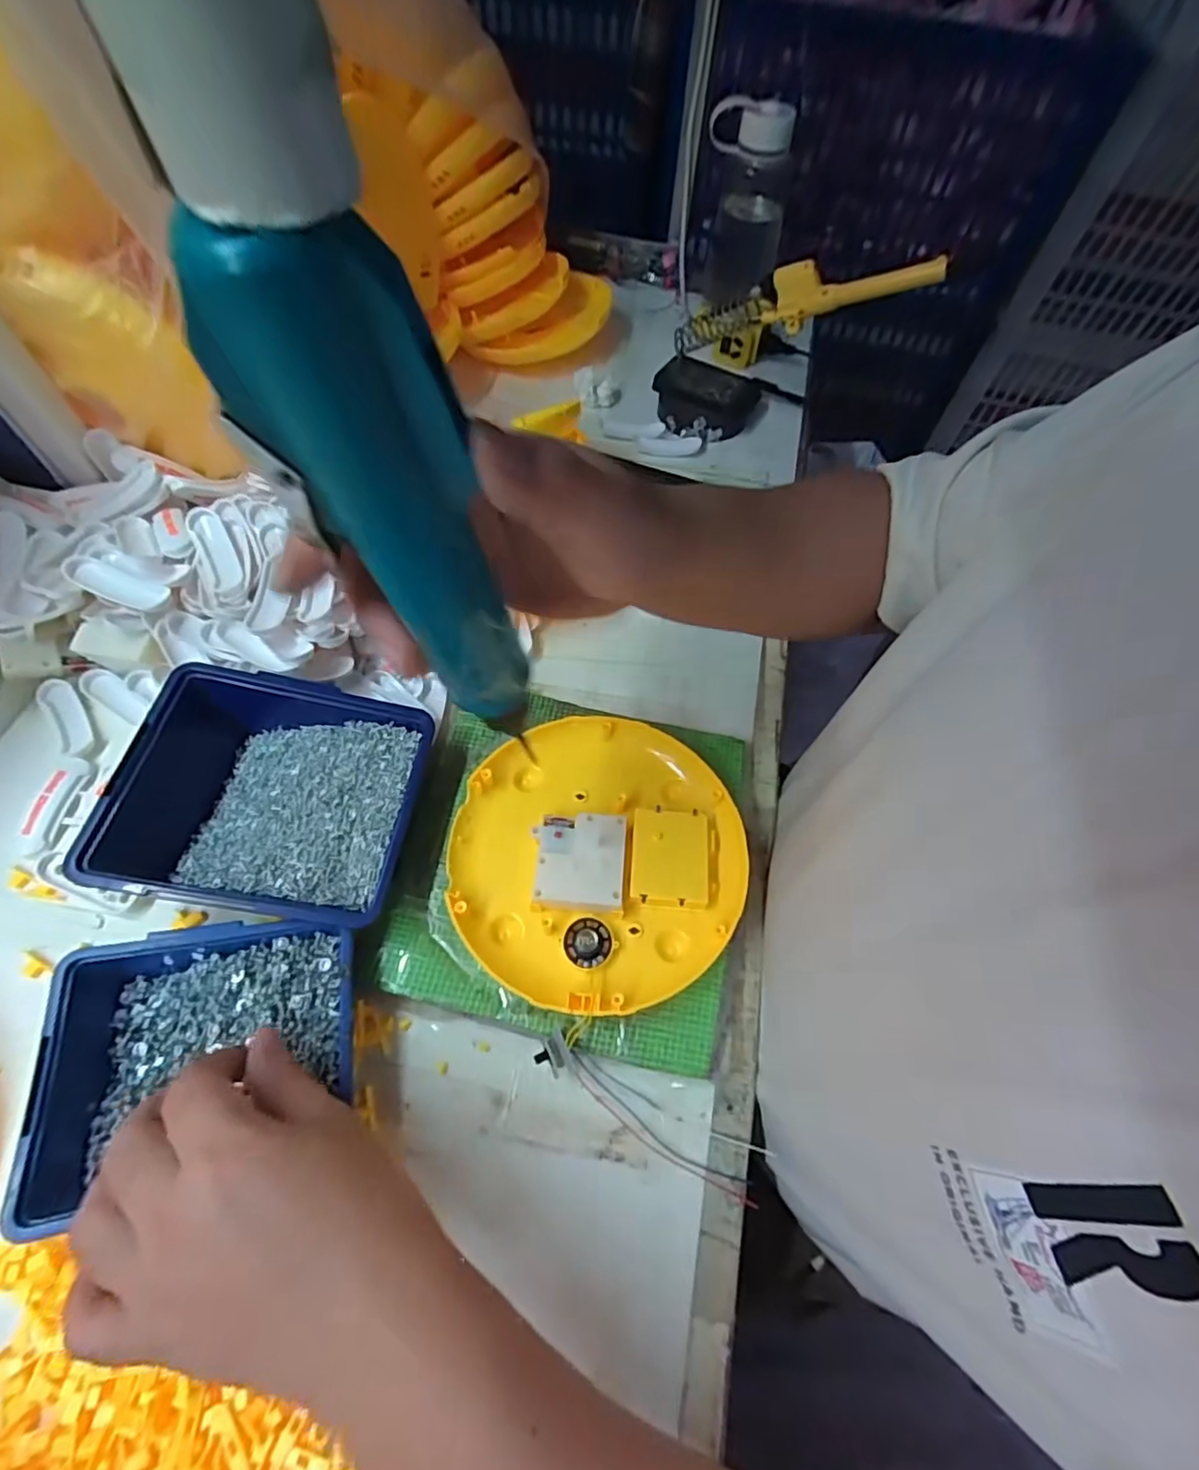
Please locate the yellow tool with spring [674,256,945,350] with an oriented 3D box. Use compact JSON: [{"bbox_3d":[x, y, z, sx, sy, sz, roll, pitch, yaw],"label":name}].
[{"bbox_3d":[0.171,-0.392,0.532,0.237,0.047,0.025,13,56,37],"label":"yellow tool with spring"}]

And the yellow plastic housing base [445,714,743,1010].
[{"bbox_3d":[-0.001,0.076,0.385,0.182,0.045,0.177,2,61,-3],"label":"yellow plastic housing base"}]

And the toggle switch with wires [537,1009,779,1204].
[{"bbox_3d":[0.030,0.206,0.329,0.137,0.024,0.035,31,63,13],"label":"toggle switch with wires"}]

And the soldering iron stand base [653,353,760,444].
[{"bbox_3d":[0.112,-0.357,0.632,0.112,0.035,0.090,13,61,3],"label":"soldering iron stand base"}]

